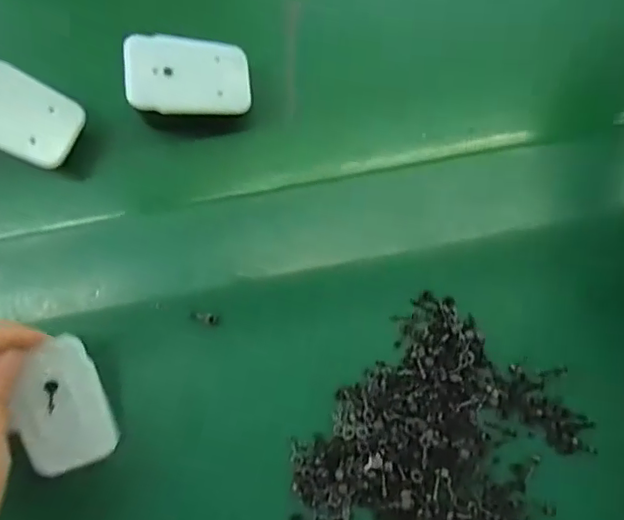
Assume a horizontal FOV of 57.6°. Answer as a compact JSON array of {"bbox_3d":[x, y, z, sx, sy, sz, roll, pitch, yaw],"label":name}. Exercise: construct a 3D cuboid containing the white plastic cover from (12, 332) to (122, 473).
[{"bbox_3d":[-0.131,0.077,0.296,0.043,0.004,0.068,-21,104,-23],"label":"white plastic cover"}]

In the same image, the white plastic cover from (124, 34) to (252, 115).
[{"bbox_3d":[-0.068,-0.103,0.318,0.068,0.005,0.043,-5,86,-26],"label":"white plastic cover"}]

